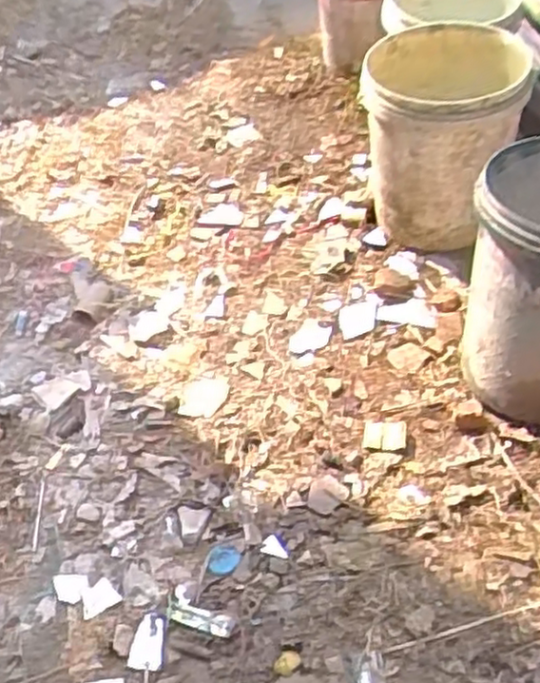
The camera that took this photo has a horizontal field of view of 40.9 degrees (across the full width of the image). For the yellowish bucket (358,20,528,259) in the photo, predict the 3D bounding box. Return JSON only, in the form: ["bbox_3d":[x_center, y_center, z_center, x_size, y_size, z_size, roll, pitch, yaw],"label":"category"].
[{"bbox_3d":[0.362,-0.433,1.573,0.300,0.355,0.359,3,46,12],"label":"yellowish bucket"}]

